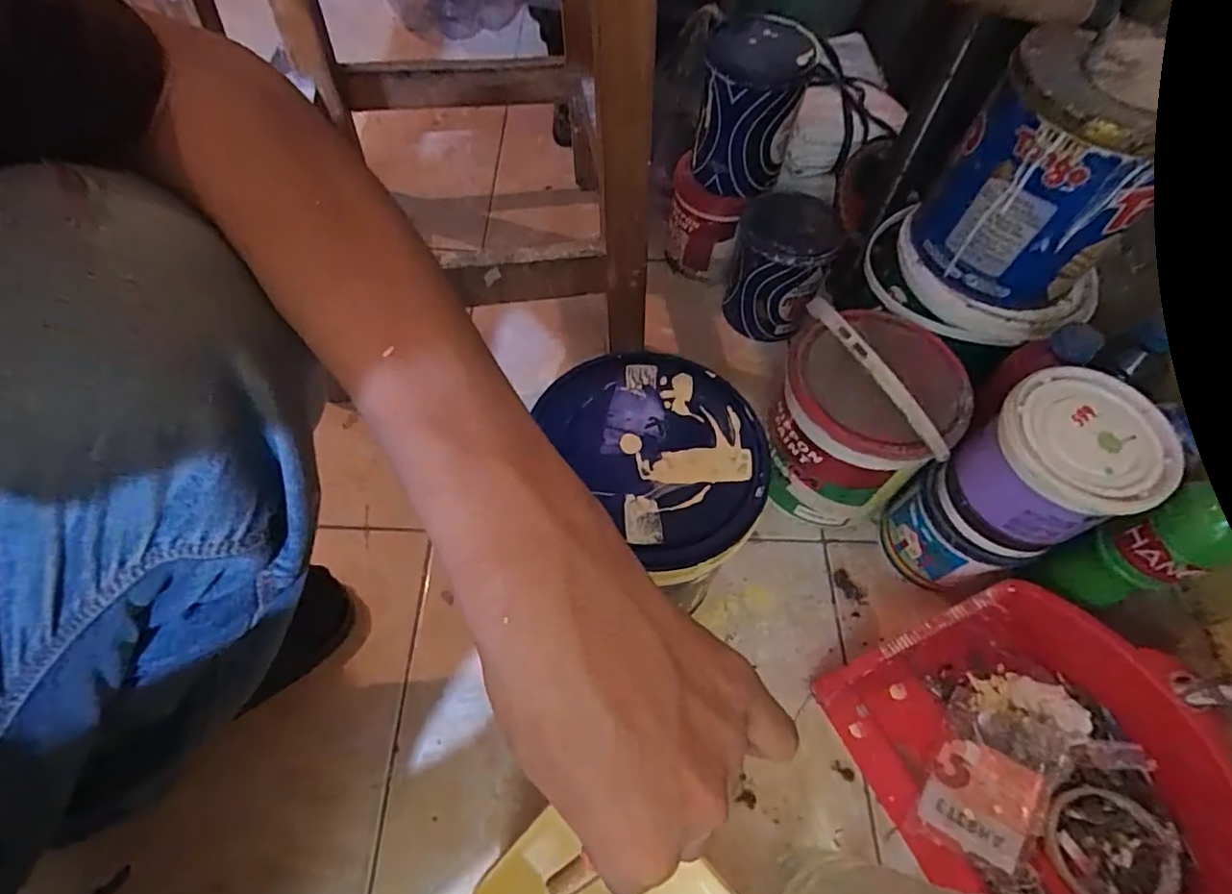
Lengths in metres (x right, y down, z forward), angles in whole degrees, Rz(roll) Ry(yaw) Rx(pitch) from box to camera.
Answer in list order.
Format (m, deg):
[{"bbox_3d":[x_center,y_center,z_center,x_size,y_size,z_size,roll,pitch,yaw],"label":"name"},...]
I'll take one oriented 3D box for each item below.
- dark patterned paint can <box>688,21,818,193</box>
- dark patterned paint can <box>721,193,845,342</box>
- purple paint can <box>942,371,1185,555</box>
[{"bbox_3d":[0.139,-0.354,0.639,0.097,0.141,0.101,1,61,-2],"label":"dark patterned paint can"},{"bbox_3d":[0.186,-0.207,0.706,0.093,0.136,0.096,1,61,-2],"label":"dark patterned paint can"},{"bbox_3d":[0.329,0.014,0.459,0.107,0.096,0.110,1,61,-2],"label":"purple paint can"}]

